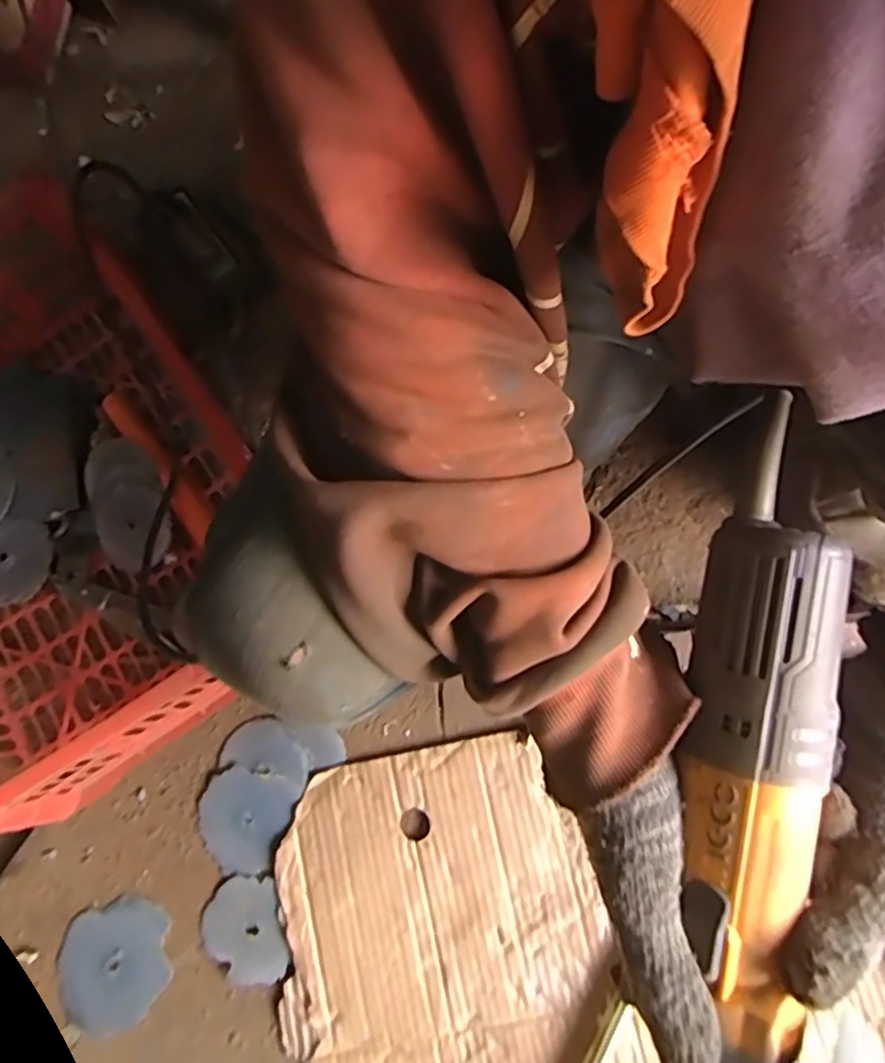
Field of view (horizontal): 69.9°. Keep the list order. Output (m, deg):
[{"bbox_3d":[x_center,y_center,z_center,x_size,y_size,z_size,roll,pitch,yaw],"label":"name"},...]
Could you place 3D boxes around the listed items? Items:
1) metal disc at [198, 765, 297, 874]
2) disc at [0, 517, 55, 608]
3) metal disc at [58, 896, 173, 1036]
[{"bbox_3d":[-0.171,0.243,0.537,0.075,0.007,0.079,0,76,0],"label":"metal disc"},{"bbox_3d":[-0.399,0.028,0.579,0.085,0.004,0.078,0,76,0],"label":"disc"},{"bbox_3d":[-0.271,0.358,0.522,0.088,0.004,0.094,-1,79,4],"label":"metal disc"}]

